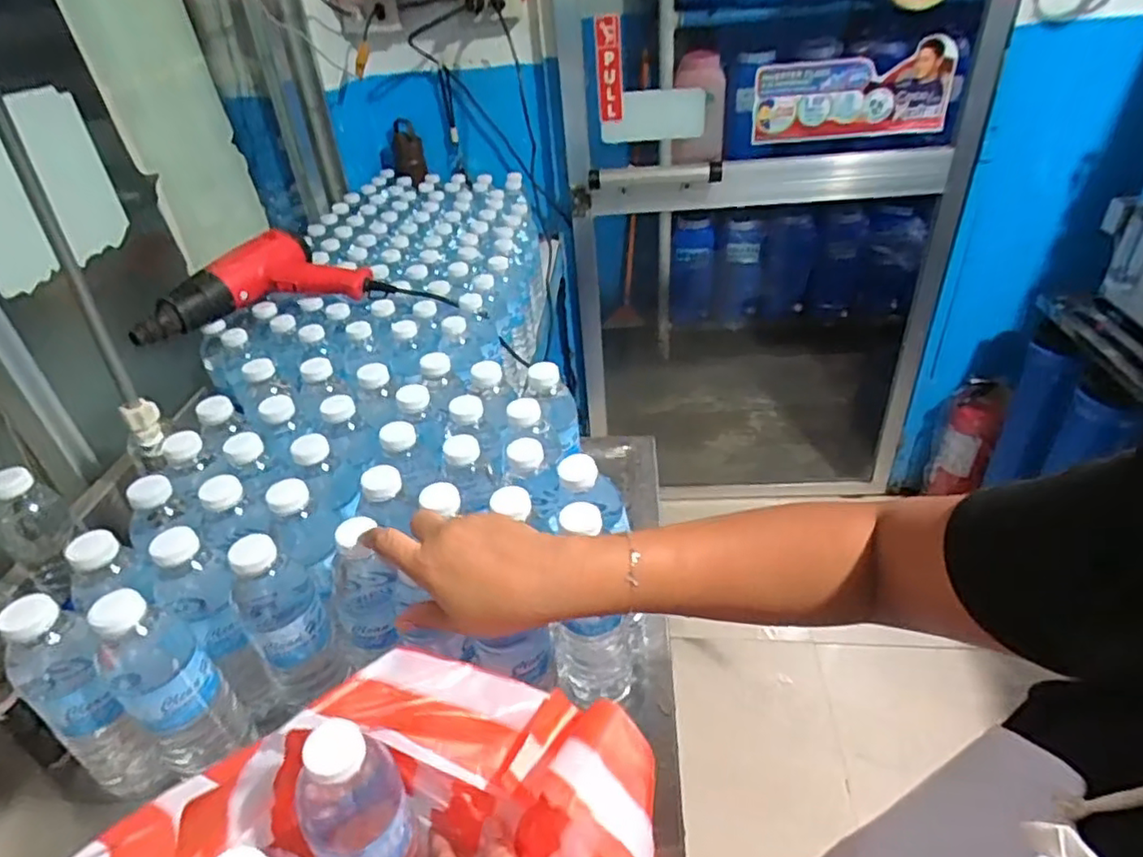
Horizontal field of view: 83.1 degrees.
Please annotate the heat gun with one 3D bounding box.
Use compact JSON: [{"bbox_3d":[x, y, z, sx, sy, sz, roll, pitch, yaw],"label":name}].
[{"bbox_3d":[-0.437,-0.197,0.886,0.299,0.091,0.127,-21,39,-21],"label":"heat gun"}]

